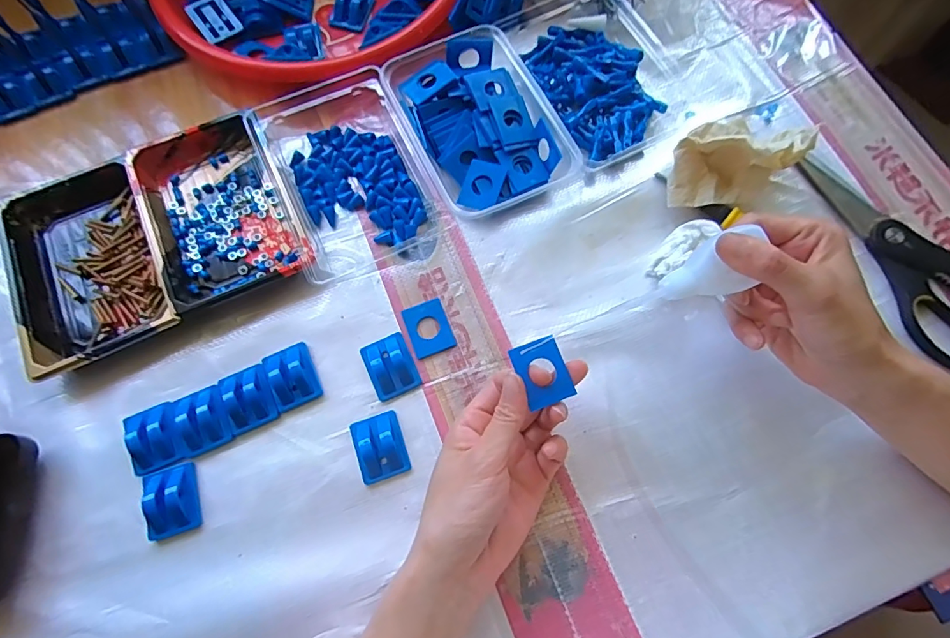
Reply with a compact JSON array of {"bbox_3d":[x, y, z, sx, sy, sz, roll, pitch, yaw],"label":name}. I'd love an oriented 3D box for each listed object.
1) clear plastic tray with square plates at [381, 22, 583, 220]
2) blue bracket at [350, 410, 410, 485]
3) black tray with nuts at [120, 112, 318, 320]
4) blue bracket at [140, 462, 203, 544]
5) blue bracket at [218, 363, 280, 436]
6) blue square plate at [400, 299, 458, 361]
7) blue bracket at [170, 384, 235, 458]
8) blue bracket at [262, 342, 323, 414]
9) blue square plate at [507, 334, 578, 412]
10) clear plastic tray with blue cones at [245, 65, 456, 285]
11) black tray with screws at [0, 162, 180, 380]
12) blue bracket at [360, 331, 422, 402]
[{"bbox_3d":[0.002,-0.167,0.395,0.109,0.034,0.154,-29,74,-8],"label":"clear plastic tray with square plates"},{"bbox_3d":[-0.068,0.089,0.330,0.034,0.017,0.044,-20,73,-5],"label":"blue bracket"},{"bbox_3d":[-0.207,-0.091,0.378,0.106,0.029,0.162,-25,73,-7],"label":"black tray with nuts"},{"bbox_3d":[-0.207,0.123,0.318,0.033,0.013,0.044,-18,73,-5],"label":"blue bracket"},{"bbox_3d":[-0.165,0.057,0.345,0.036,0.015,0.044,-24,73,-6],"label":"blue bracket"},{"bbox_3d":[-0.036,0.007,0.363,0.032,0.004,0.041,-22,73,-6],"label":"blue square plate"},{"bbox_3d":[-0.196,0.071,0.339,0.037,0.015,0.045,-28,74,-8],"label":"blue bracket"},{"bbox_3d":[-0.136,0.040,0.348,0.033,0.017,0.045,-23,73,-6],"label":"blue bracket"},{"bbox_3d":[0.043,0.033,0.296,0.031,0.004,0.040,-20,79,-10],"label":"blue square plate"},{"bbox_3d":[-0.109,-0.131,0.392,0.123,0.026,0.177,-24,73,-7],"label":"clear plastic tray with blue cones"},{"bbox_3d":[-0.302,-0.045,0.369,0.103,0.022,0.161,-25,73,-7],"label":"black tray with screws"},{"bbox_3d":[-0.063,0.034,0.351,0.034,0.011,0.044,-24,73,-6],"label":"blue bracket"}]

